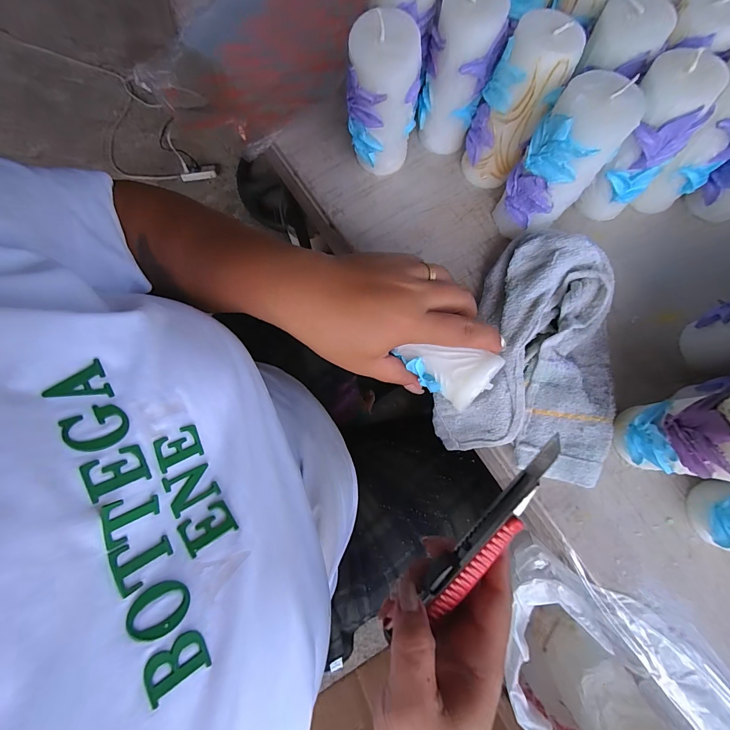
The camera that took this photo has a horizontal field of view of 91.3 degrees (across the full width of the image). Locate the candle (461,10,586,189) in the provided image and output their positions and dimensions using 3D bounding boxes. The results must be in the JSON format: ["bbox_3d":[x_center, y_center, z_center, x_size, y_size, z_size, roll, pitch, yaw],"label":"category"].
[{"bbox_3d":[0.116,-0.200,0.281,0.053,0.106,0.050,23,79,6],"label":"candle"}]

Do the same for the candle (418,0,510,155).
[{"bbox_3d":[0.073,-0.228,0.288,0.052,0.108,0.050,-2,77,1],"label":"candle"}]

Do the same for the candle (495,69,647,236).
[{"bbox_3d":[0.140,-0.142,0.266,0.051,0.113,0.049,0,77,1],"label":"candle"}]

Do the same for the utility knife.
[{"bbox_3d":[0.075,0.095,0.209,0.017,0.019,0.121,35,94,9],"label":"utility knife"}]

